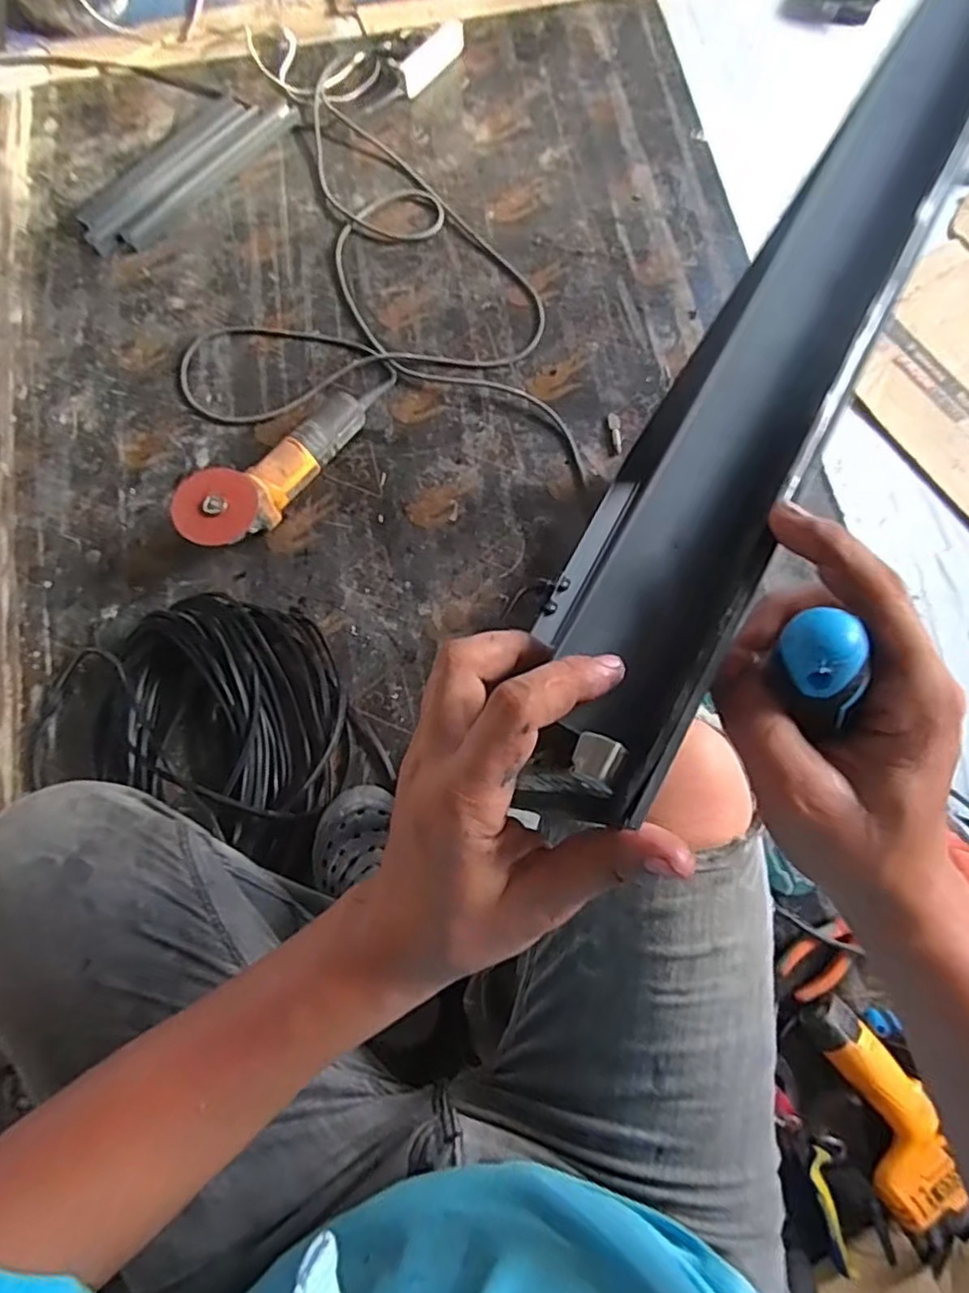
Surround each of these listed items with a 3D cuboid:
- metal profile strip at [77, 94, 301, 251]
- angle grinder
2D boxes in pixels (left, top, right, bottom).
[{"bbox_3d":[-0.494,-0.782,1.049,0.152,0.020,0.383,41,79,11],"label":"metal profile strip"},{"bbox_3d":[-0.280,-0.236,0.868,0.090,0.090,0.304,37,66,10],"label":"angle grinder"}]

